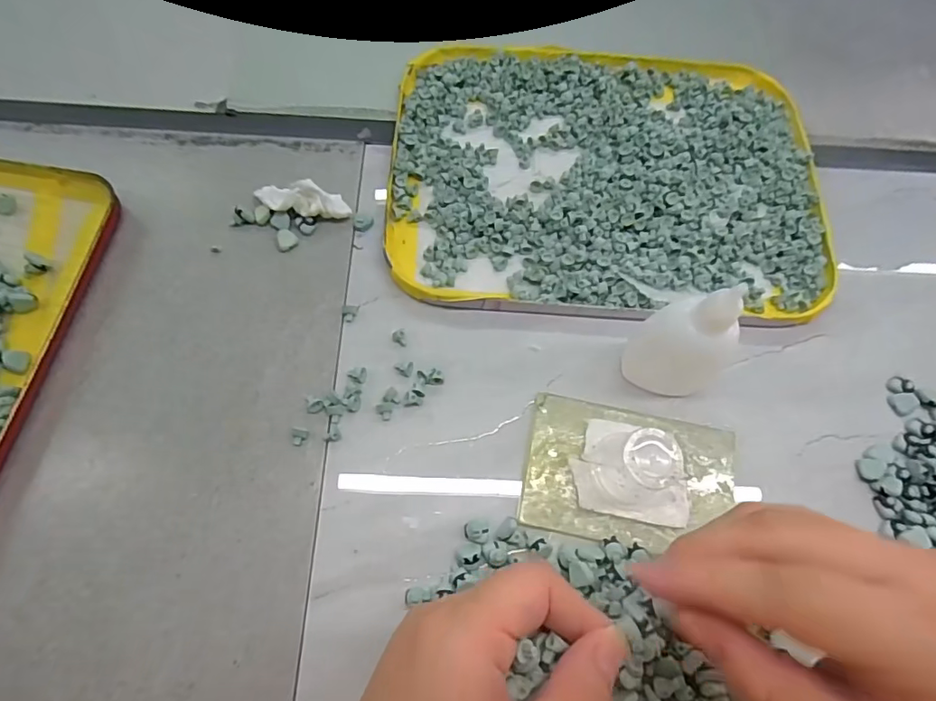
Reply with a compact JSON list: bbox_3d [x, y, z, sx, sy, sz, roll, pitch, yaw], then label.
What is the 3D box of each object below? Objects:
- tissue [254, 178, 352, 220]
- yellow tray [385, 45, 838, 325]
[{"bbox_3d":[-0.101,-0.092,0.309,0.056,0.022,0.019,12,68,2],"label":"tissue"},{"bbox_3d":[0.090,-0.114,0.333,0.269,0.018,0.200,4,67,-1],"label":"yellow tray"}]

